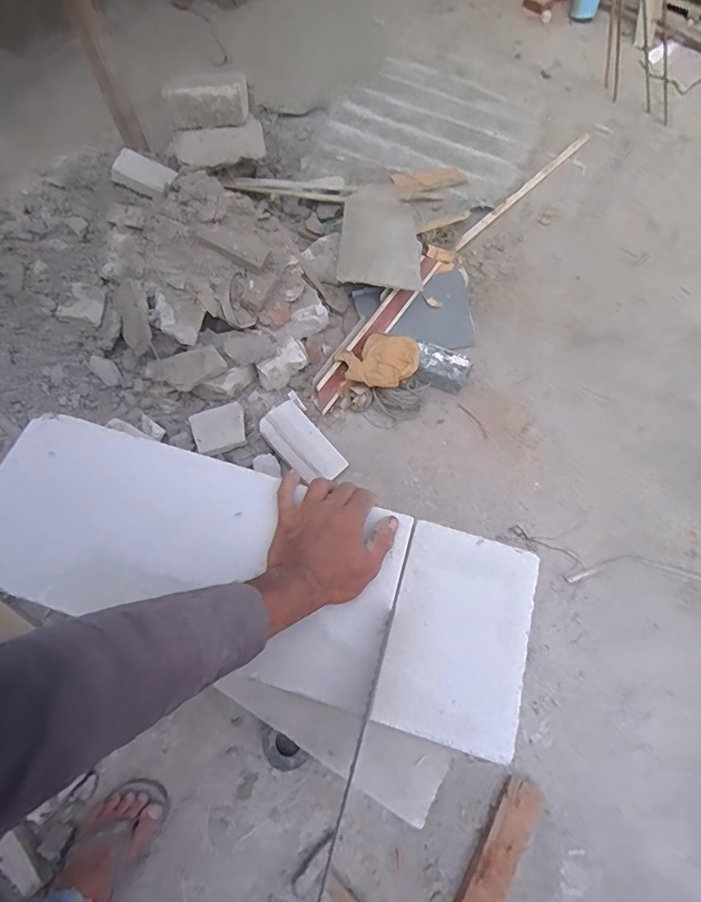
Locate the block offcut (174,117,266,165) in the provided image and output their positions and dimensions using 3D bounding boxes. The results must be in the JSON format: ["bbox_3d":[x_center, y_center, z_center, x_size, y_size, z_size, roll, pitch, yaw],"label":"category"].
[{"bbox_3d":[-0.304,-0.711,1.152,0.205,0.080,0.055,-14,68,-6],"label":"block offcut"}]

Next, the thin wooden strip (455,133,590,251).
[{"bbox_3d":[0.498,-0.748,1.419,0.029,0.018,0.633,42,73,15],"label":"thin wooden strip"}]

